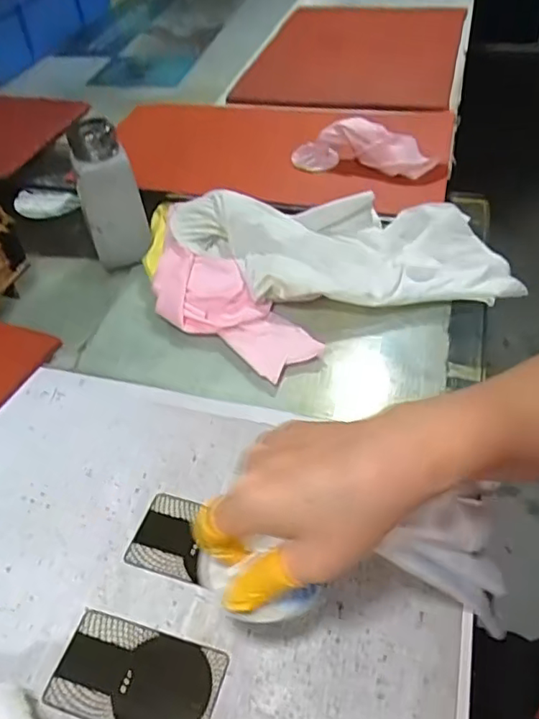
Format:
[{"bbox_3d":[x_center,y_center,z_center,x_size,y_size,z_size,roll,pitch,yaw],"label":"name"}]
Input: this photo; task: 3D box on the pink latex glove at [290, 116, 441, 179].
[{"bbox_3d":[0.097,-0.217,0.586,0.150,0.041,0.047,11,47,16],"label":"pink latex glove"}]

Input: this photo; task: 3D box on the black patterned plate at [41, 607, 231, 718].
[{"bbox_3d":[-0.069,0.164,0.299,0.086,0.004,0.049,10,47,15],"label":"black patterned plate"}]

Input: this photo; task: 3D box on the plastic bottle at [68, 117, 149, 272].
[{"bbox_3d":[-0.142,-0.145,0.522,0.051,0.125,0.048,-12,45,-7],"label":"plastic bottle"}]

